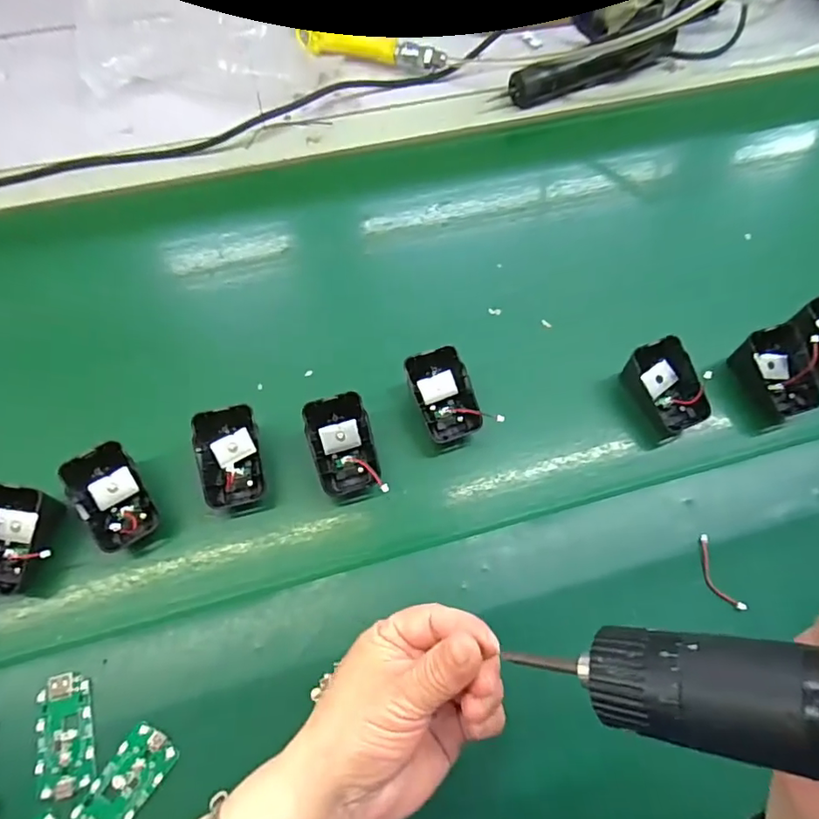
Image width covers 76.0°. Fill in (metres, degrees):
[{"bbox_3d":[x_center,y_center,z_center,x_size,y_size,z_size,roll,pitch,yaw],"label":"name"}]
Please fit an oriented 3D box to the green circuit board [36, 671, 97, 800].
[{"bbox_3d":[-0.208,0.195,0.315,0.030,0.007,0.064,-14,67,-7],"label":"green circuit board"}]

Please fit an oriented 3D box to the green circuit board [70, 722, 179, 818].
[{"bbox_3d":[-0.168,0.221,0.307,0.031,0.004,0.065,33,70,13],"label":"green circuit board"}]

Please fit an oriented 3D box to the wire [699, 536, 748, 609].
[{"bbox_3d":[0.212,0.114,0.364,0.015,0.006,0.052,-17,67,-9],"label":"wire"}]

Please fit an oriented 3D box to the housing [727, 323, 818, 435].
[{"bbox_3d":[0.288,-0.027,0.414,0.051,0.039,0.067,-10,61,-6],"label":"housing"}]

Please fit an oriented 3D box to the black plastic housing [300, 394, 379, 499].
[{"bbox_3d":[-0.048,0.027,0.381,0.047,0.041,0.063,-15,61,-8],"label":"black plastic housing"}]

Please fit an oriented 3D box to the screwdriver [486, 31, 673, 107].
[{"bbox_3d":[0.192,-0.362,0.557,0.203,0.036,0.032,-22,68,-10],"label":"screwdriver"}]

